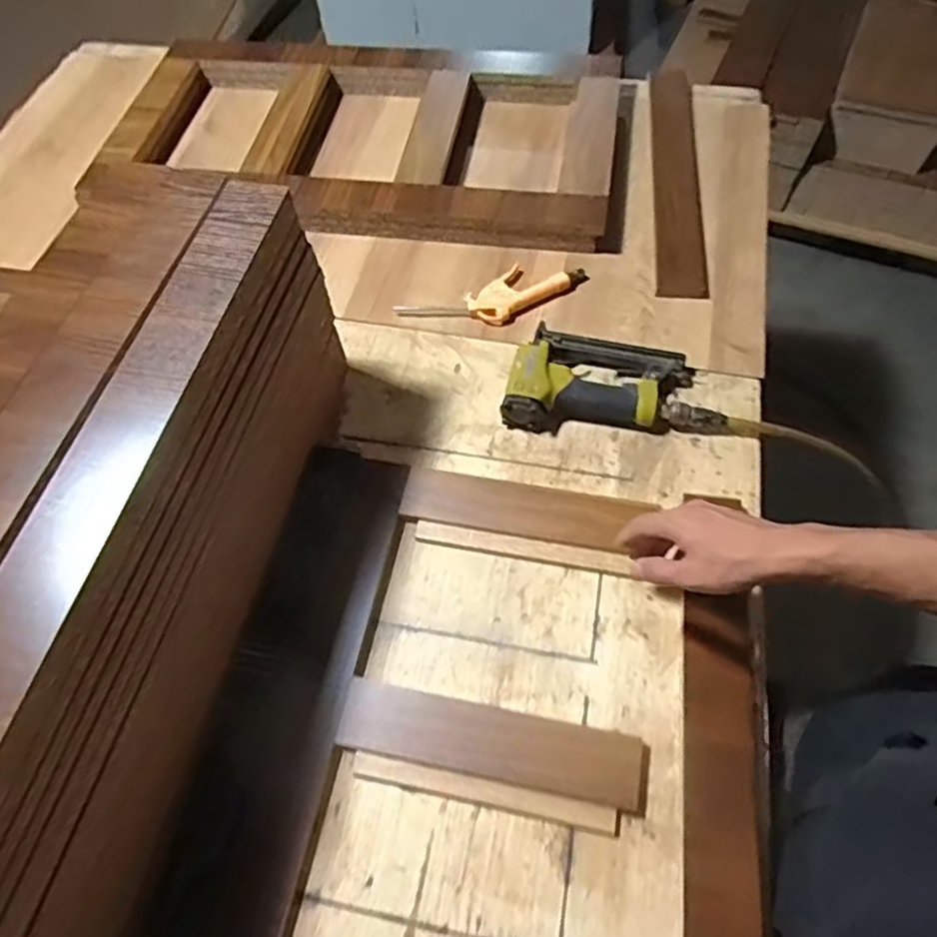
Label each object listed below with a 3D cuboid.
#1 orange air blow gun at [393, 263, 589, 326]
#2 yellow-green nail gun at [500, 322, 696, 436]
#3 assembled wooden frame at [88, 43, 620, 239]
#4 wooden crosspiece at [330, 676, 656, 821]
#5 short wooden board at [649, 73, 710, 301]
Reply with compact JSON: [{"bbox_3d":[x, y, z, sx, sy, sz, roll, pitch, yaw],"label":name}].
[{"bbox_3d":[0.033,-0.229,0.845,0.237,0.021,0.088,-25,63,-10],"label":"orange air blow gun"},{"bbox_3d":[0.150,-0.096,0.755,0.195,0.045,0.135,13,63,10],"label":"yellow-green nail gun"},{"bbox_3d":[-0.156,-0.511,0.991,0.748,0.044,0.409,8,63,8],"label":"assembled wooden frame"},{"bbox_3d":[0.021,0.245,0.588,0.271,0.022,0.063,9,63,8],"label":"wooden crosspiece"},{"bbox_3d":[0.297,-0.431,0.932,0.069,0.013,0.455,4,62,6],"label":"short wooden board"}]

